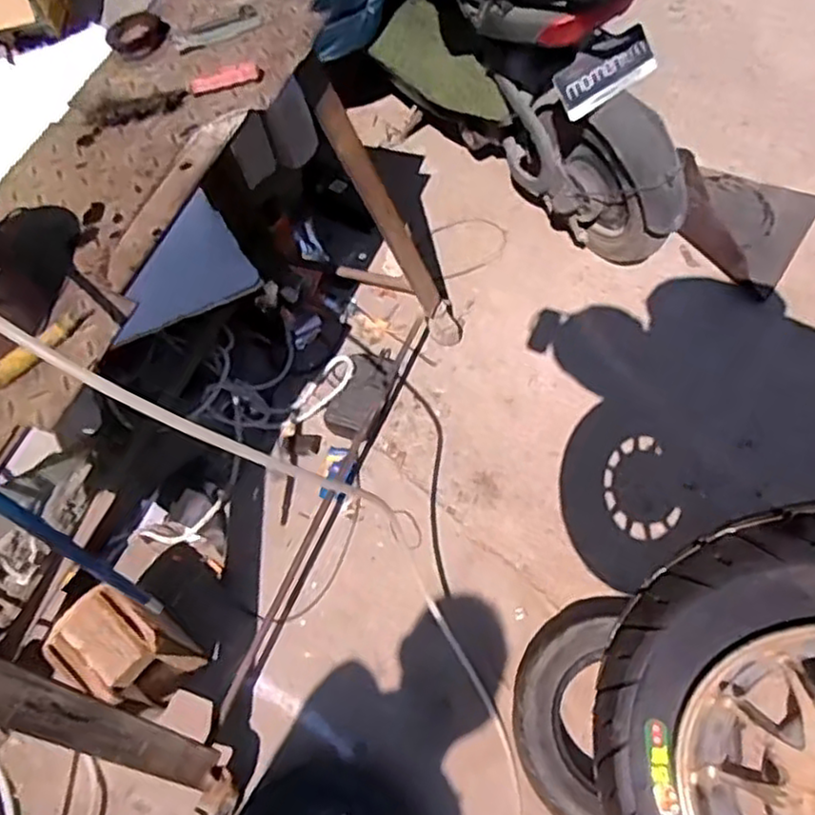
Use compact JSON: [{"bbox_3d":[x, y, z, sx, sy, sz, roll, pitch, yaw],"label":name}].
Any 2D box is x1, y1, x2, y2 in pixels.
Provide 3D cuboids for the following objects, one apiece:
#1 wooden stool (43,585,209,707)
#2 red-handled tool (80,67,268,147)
[{"bbox_3d":[-0.467,0.405,1.167,0.179,0.177,0.142,24,65,20],"label":"wooden stool"},{"bbox_3d":[-0.308,-0.395,0.896,0.246,0.037,0.039,-22,59,-6],"label":"red-handled tool"}]

